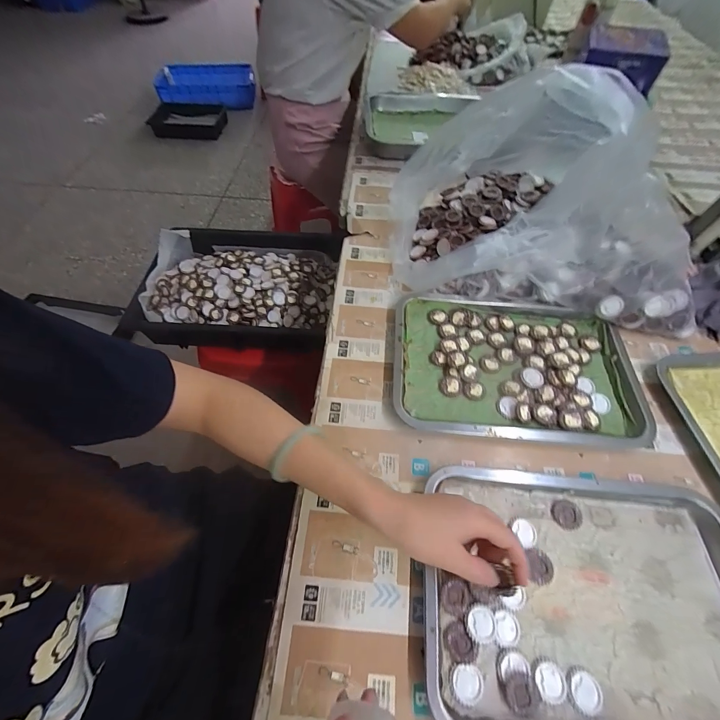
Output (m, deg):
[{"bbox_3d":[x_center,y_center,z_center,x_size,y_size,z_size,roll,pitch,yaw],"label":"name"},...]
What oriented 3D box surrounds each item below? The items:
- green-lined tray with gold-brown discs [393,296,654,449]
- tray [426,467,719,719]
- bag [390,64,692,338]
[{"bbox_3d":[0.202,0.008,0.435,0.310,0.024,0.206,5,58,2],"label":"green-lined tray with gold-brown discs"},{"bbox_3d":[0.215,0.218,0.304,0.304,0.021,0.210,3,58,0],"label":"tray"},{"bbox_3d":[0.259,-0.249,0.459,0.407,0.245,0.310,8,58,3],"label":"bag"}]

